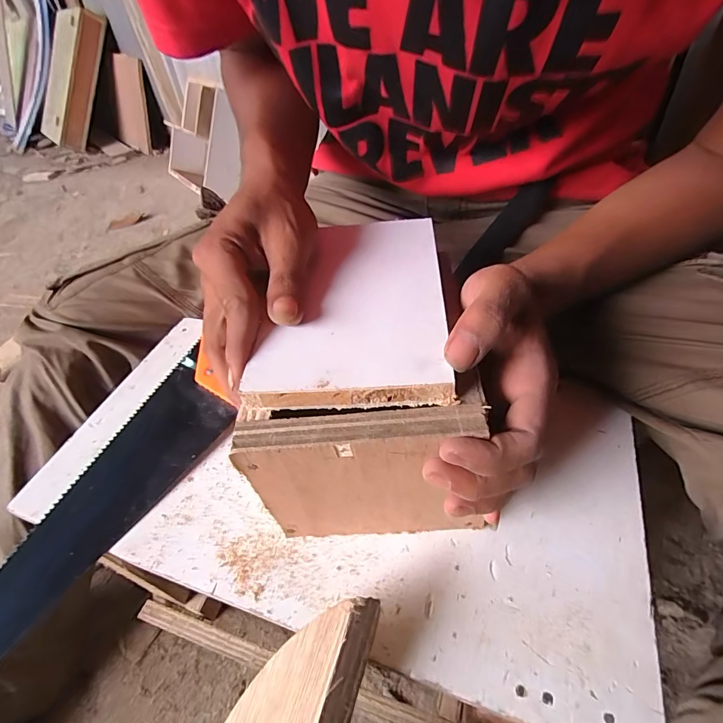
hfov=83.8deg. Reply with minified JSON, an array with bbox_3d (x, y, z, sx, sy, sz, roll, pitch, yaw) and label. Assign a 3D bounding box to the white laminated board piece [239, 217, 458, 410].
[{"bbox_3d":[-0.003,-0.039,0.244,0.099,0.017,0.155,-2,45,5],"label":"white laminated board piece"}]

